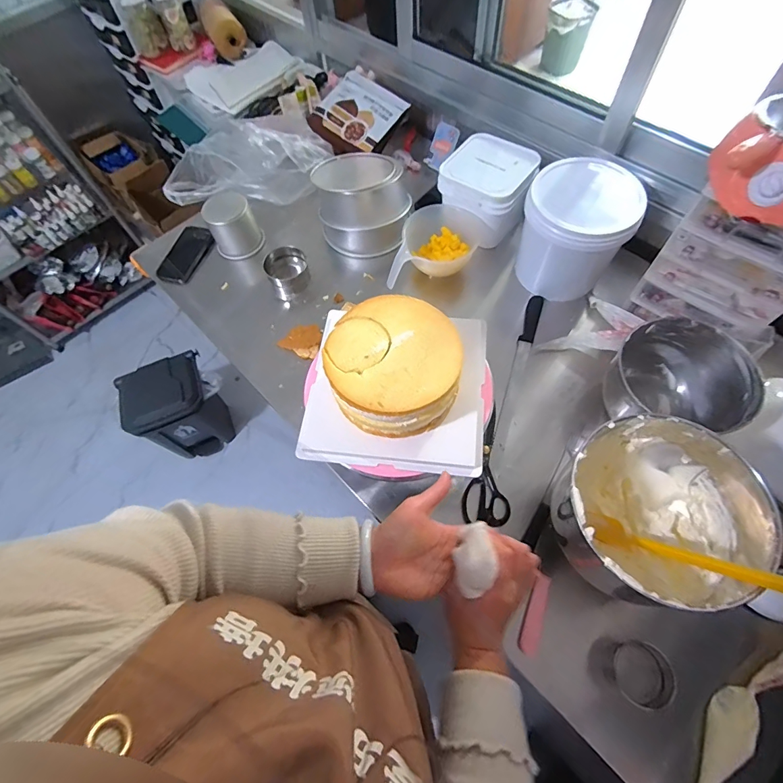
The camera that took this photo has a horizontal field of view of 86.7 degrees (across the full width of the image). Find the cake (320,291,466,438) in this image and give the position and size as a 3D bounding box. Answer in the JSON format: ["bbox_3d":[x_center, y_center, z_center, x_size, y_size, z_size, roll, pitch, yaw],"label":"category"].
[{"bbox_3d":[0.002,-0.038,0.600,0.180,0.078,0.187,-2,63,3],"label":"cake"}]

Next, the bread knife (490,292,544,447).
[{"bbox_3d":[0.245,-0.049,0.800,0.028,0.013,0.344,17,66,12],"label":"bread knife"}]

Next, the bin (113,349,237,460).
[{"bbox_3d":[-0.720,0.065,1.437,0.257,0.326,0.236,-23,64,-8],"label":"bin"}]

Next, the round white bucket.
[{"bbox_3d":[0.359,-0.325,0.828,0.192,0.201,0.213,20,67,13],"label":"round white bucket"}]

